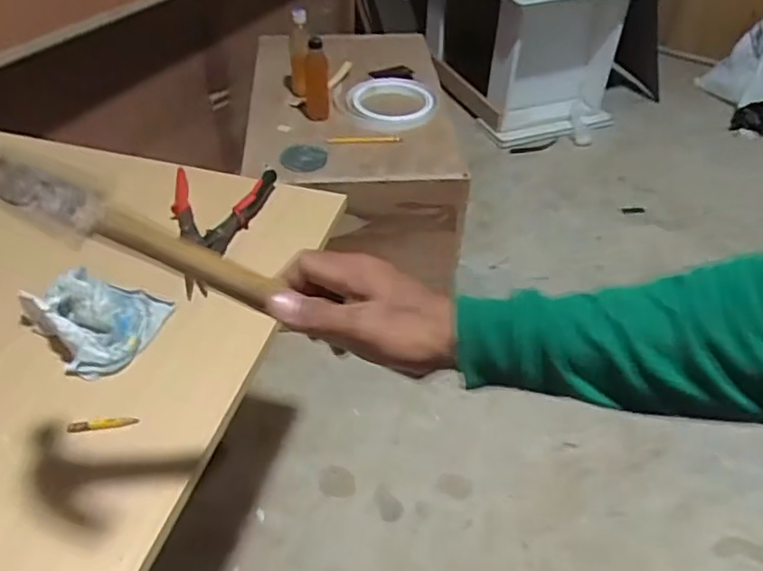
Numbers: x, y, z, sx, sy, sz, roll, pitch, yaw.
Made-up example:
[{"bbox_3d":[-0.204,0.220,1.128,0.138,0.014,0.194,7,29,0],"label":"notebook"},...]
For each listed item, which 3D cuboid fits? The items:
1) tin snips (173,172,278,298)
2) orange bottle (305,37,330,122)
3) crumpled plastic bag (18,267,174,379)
[{"bbox_3d":[-0.215,-0.075,0.792,0.129,0.033,0.204,2,44,0],"label":"tin snips"},{"bbox_3d":[-0.146,-0.456,1.390,0.055,0.187,0.064,-2,44,-4],"label":"orange bottle"},{"bbox_3d":[-0.314,0.033,0.664,0.138,0.044,0.119,15,46,14],"label":"crumpled plastic bag"}]

